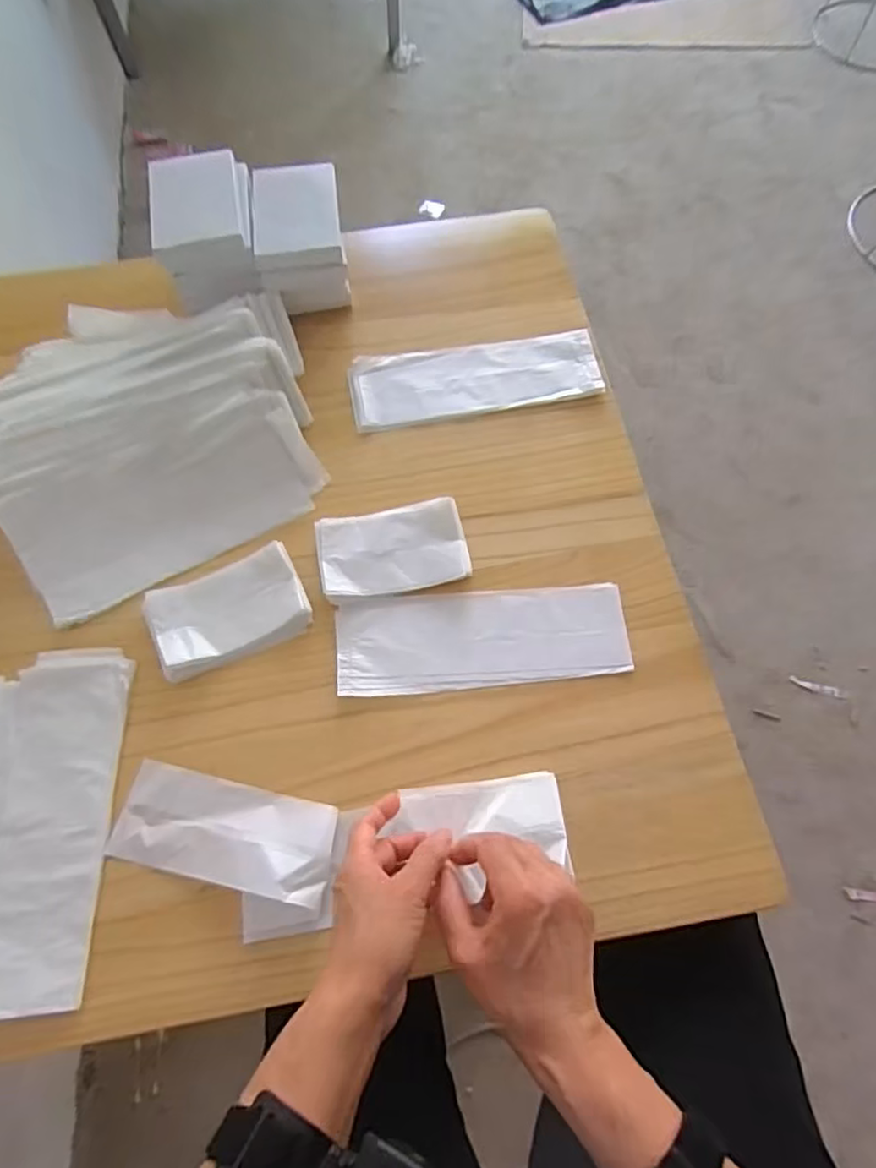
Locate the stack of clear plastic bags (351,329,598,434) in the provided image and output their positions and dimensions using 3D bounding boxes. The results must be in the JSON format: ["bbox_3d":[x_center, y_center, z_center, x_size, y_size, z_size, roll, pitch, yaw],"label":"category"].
[{"bbox_3d":[0.038,-0.216,0.670,0.252,0.017,0.090,-9,68,-2],"label":"stack of clear plastic bags"}]

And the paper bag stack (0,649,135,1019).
[{"bbox_3d":[-0.299,0.178,0.499,0.084,0.008,0.262,-3,68,0],"label":"paper bag stack"}]

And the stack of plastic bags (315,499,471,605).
[{"bbox_3d":[-0.041,-0.030,0.586,0.132,0.019,0.084,-12,68,-3],"label":"stack of plastic bags"}]

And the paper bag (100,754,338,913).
[{"bbox_3d":[-0.163,0.187,0.487,0.171,0.025,0.071,11,68,6],"label":"paper bag"}]

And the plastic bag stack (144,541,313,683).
[{"bbox_3d":[-0.182,0.023,0.560,0.129,0.019,0.078,-25,69,-8],"label":"plastic bag stack"}]

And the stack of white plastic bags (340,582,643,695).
[{"bbox_3d":[0.038,0.046,0.557,0.246,0.006,0.084,-6,68,-1],"label":"stack of white plastic bags"}]

